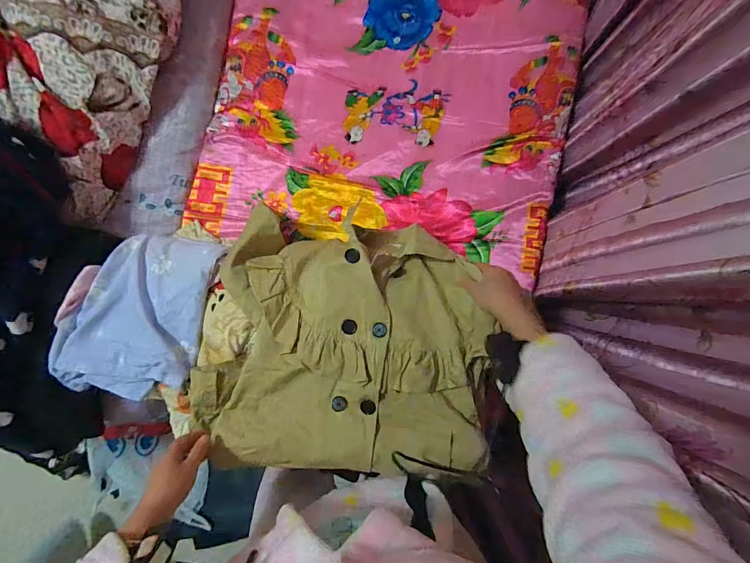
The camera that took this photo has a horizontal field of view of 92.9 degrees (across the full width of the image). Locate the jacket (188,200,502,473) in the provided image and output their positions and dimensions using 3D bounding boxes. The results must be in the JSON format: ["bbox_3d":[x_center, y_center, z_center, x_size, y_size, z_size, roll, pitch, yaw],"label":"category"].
[{"bbox_3d":[-0.051,0.103,0.618,0.513,0.105,0.400,4,89,-1],"label":"jacket"}]

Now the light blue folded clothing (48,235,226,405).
[{"bbox_3d":[-0.435,0.061,0.665,0.253,0.089,0.304,11,89,-1],"label":"light blue folded clothing"}]

